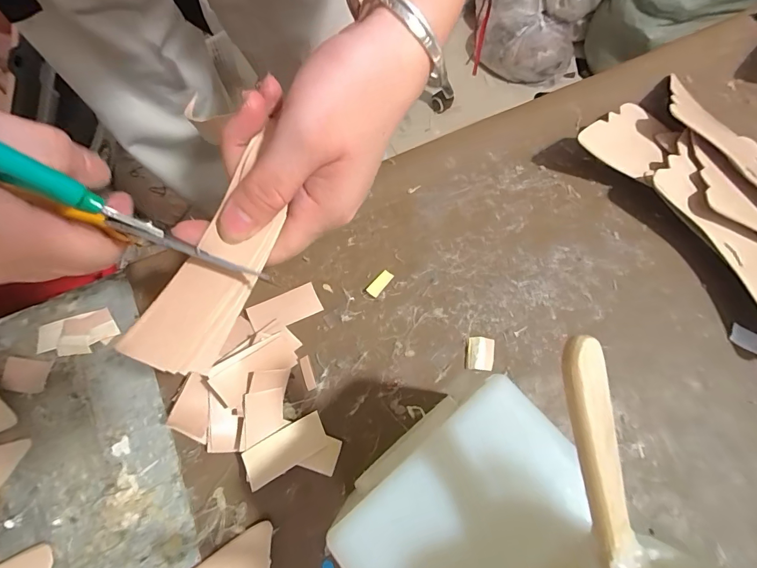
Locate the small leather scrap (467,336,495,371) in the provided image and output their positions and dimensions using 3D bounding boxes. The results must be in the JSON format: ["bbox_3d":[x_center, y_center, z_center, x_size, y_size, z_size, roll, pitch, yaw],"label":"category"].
[{"bbox_3d":[0.073,0.049,0.281,0.019,0.006,0.023,7,70,1],"label":"small leather scrap"}]

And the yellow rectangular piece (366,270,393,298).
[{"bbox_3d":[0.001,-0.001,0.298,0.010,0.004,0.023,38,74,11],"label":"yellow rectangular piece"}]

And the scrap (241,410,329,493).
[{"bbox_3d":[-0.059,0.104,0.251,0.052,0.004,0.023,-25,84,-24],"label":"scrap"}]

